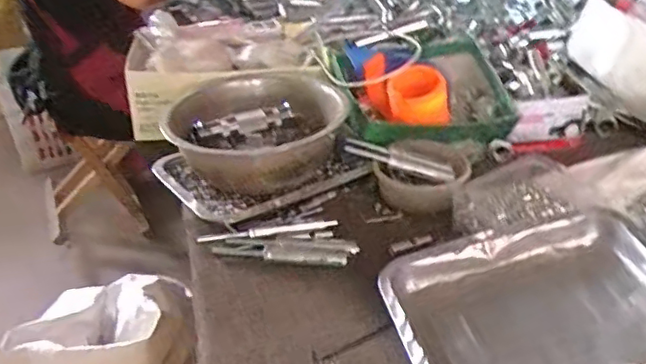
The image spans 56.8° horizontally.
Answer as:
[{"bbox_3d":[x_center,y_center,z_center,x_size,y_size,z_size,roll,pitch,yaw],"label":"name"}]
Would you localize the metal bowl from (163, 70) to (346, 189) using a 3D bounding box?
[{"bbox_3d":[-0.079,-0.061,0.774,0.214,0.094,0.229,-1,32,1],"label":"metal bowl"}]

